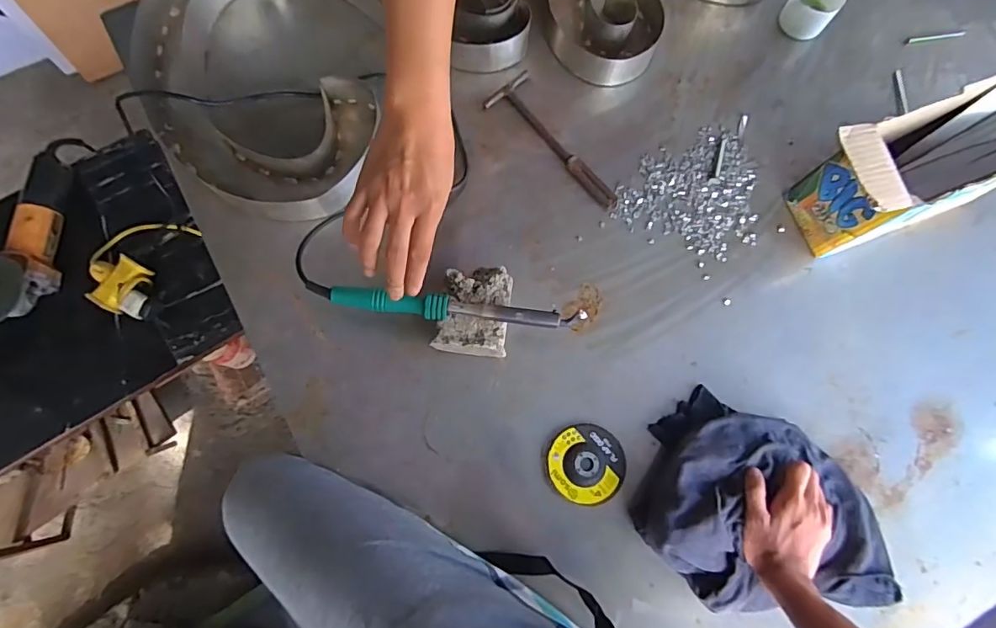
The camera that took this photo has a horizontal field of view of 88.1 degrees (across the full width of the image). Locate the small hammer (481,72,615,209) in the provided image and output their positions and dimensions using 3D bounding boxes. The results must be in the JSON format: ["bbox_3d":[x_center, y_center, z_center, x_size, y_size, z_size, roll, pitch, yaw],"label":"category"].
[{"bbox_3d":[0.083,-0.228,0.688,0.072,0.014,0.222,-41,79,-11],"label":"small hammer"}]

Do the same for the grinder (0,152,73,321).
[{"bbox_3d":[-0.720,-0.115,0.777,0.089,0.078,0.283,1,75,0],"label":"grinder"}]

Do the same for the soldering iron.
[{"bbox_3d":[-0.055,-0.007,0.560,0.296,0.026,0.028,4,75,0],"label":"soldering iron"}]

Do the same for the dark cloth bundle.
[{"bbox_3d":[0.306,0.227,0.563,0.288,0.060,0.208,26,76,6],"label":"dark cloth bundle"}]

